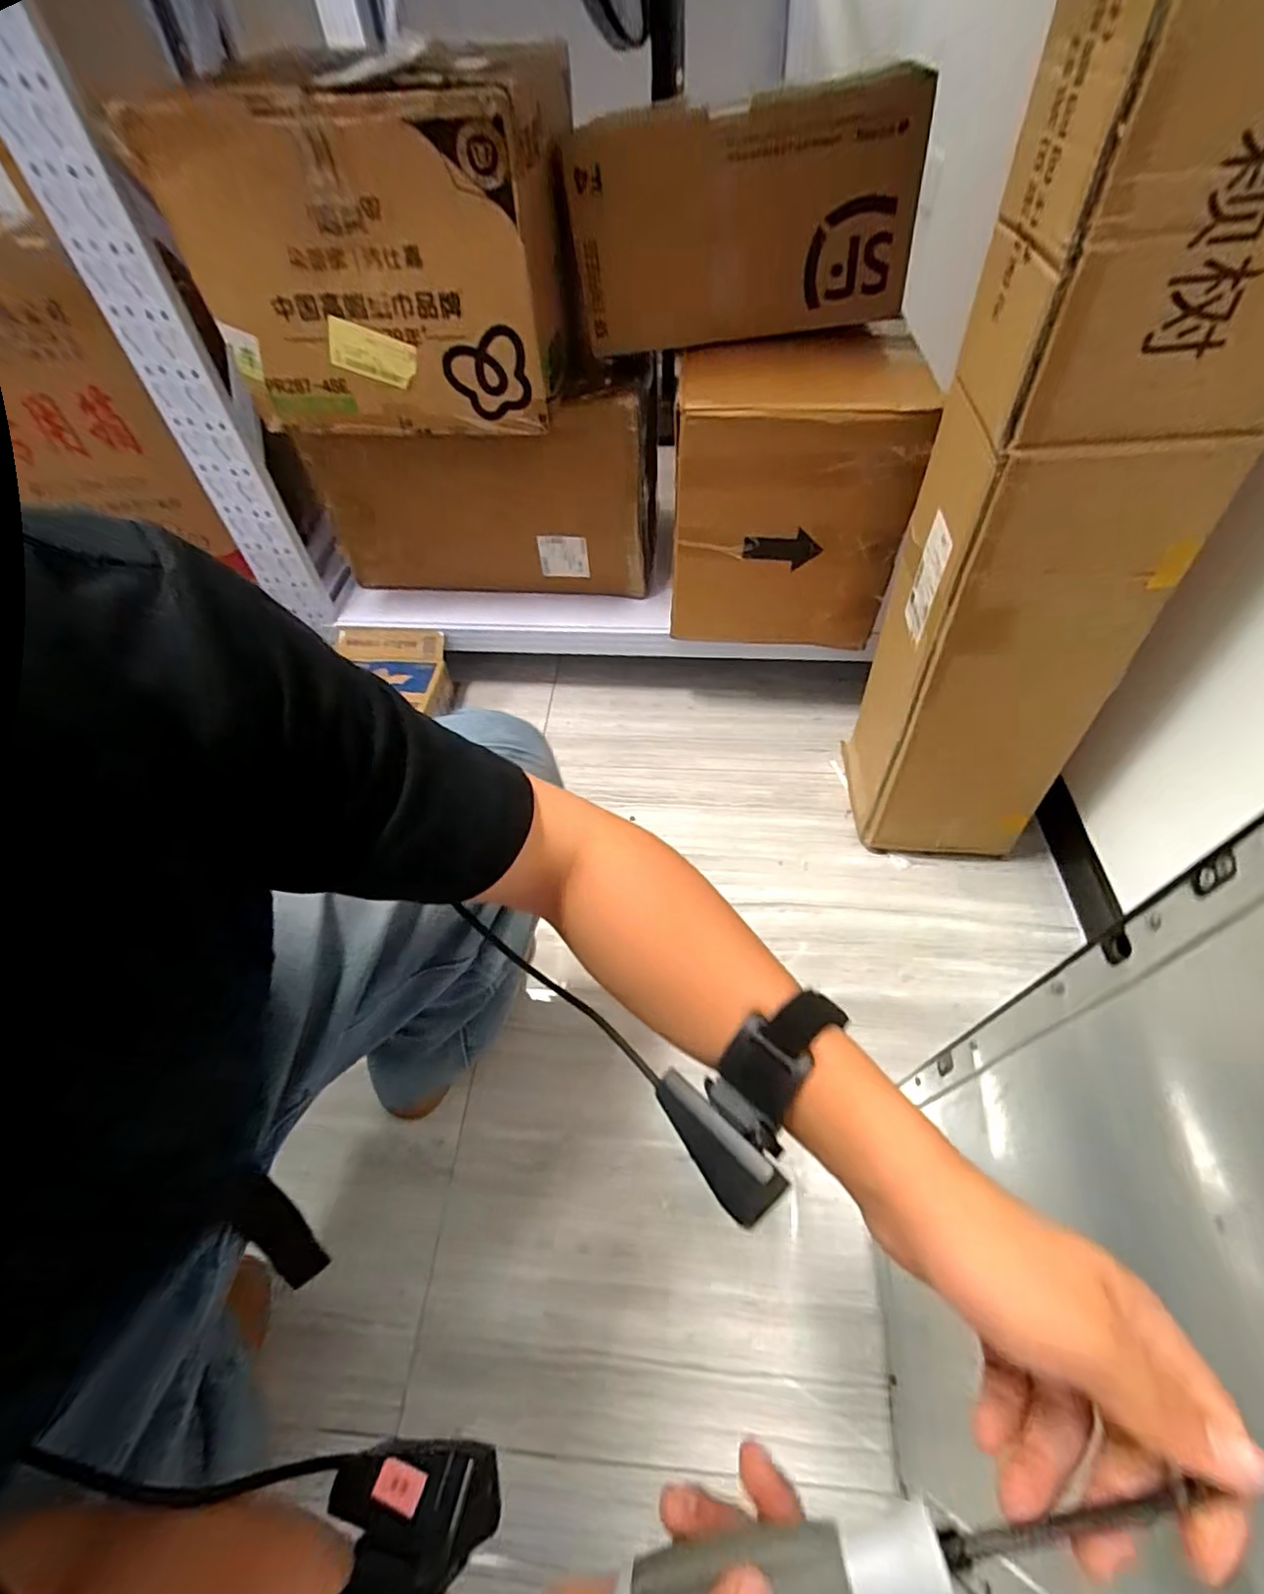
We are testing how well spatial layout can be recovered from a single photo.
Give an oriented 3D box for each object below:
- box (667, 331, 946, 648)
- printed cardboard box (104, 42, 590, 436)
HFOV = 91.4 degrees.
[{"bbox_3d":[0.222,-0.431,0.886,0.300,0.337,0.231,6,56,6],"label":"box"},{"bbox_3d":[-0.276,-0.640,0.732,0.420,0.293,0.222,0,56,2],"label":"printed cardboard box"}]

